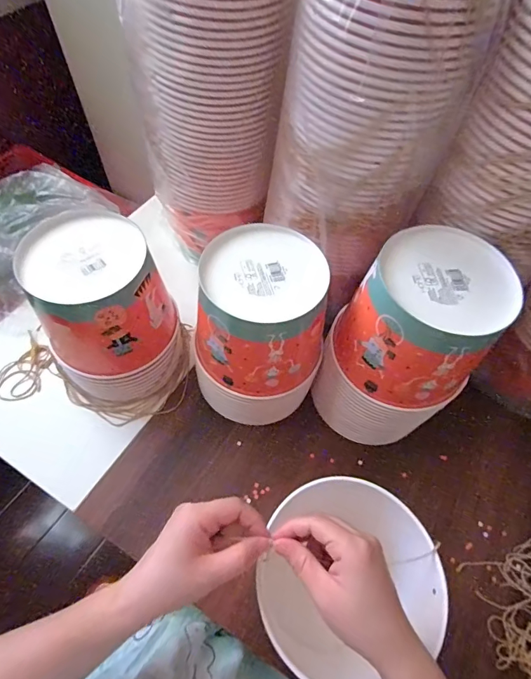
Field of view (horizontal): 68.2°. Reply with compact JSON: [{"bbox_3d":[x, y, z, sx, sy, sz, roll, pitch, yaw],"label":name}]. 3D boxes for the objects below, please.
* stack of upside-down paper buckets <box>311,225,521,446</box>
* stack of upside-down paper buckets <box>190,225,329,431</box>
[{"bbox_3d":[0.158,0.018,0.462,0.145,0.255,0.157,35,65,15],"label":"stack of upside-down paper buckets"},{"bbox_3d":[-0.005,0.003,0.475,0.142,0.218,0.132,4,61,-2],"label":"stack of upside-down paper buckets"}]

